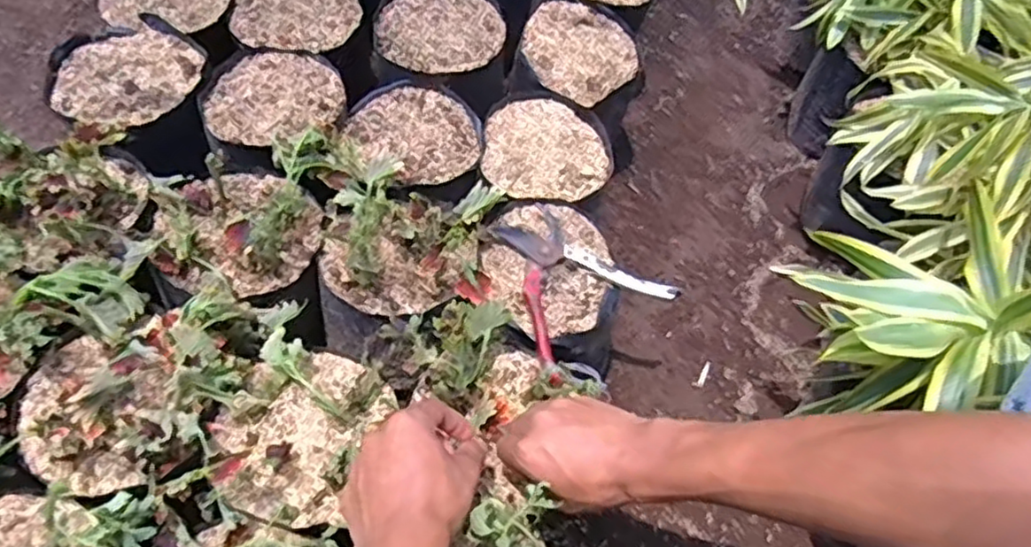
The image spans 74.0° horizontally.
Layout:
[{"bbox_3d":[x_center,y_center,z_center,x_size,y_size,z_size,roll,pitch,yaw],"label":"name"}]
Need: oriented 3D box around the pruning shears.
[{"bbox_3d":[0.051,-0.007,0.667,0.156,0.022,0.154,-28,68,-21],"label":"pruning shears"}]

